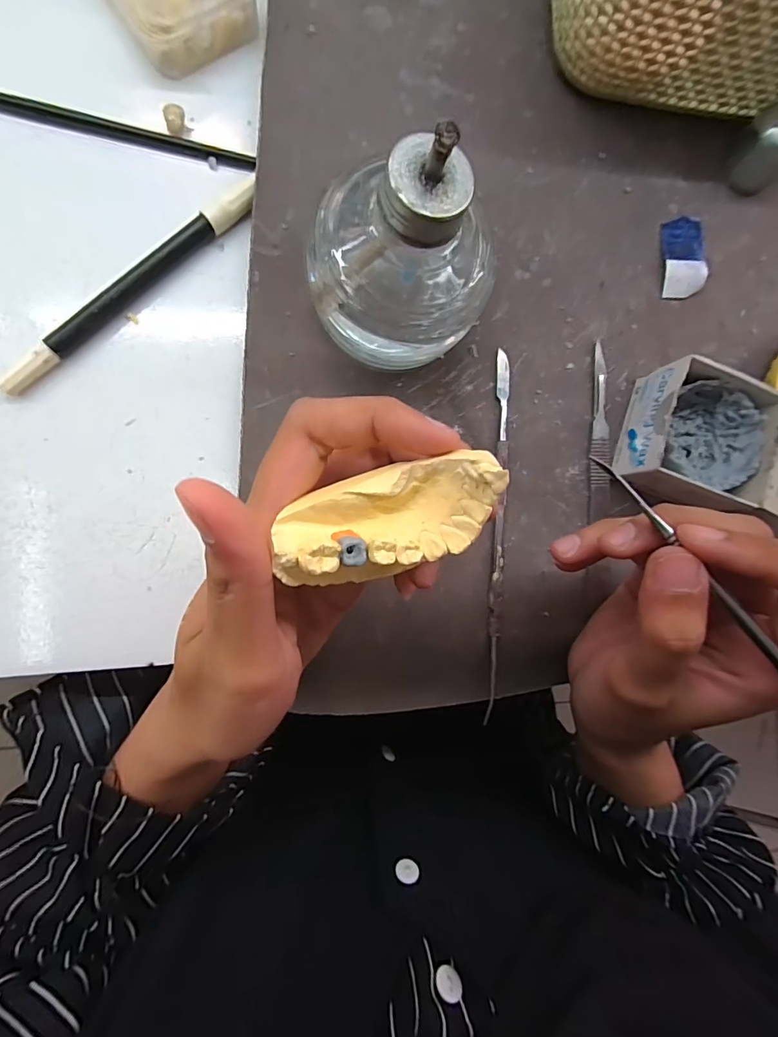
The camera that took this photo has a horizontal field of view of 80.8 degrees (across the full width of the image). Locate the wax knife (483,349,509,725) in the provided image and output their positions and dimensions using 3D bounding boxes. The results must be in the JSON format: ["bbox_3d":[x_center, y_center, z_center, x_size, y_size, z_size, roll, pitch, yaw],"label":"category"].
[{"bbox_3d":[0.052,0.007,0.218,0.007,0.006,0.173,2,90,-9],"label":"wax knife"}]

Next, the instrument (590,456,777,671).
[{"bbox_3d":[0.118,0.039,0.145,0.004,0.005,0.154,-39,86,-7],"label":"instrument"}]

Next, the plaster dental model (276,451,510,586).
[{"bbox_3d":[0.000,0.000,0.124,0.059,0.018,0.027,-18,93,-5],"label":"plaster dental model"}]

